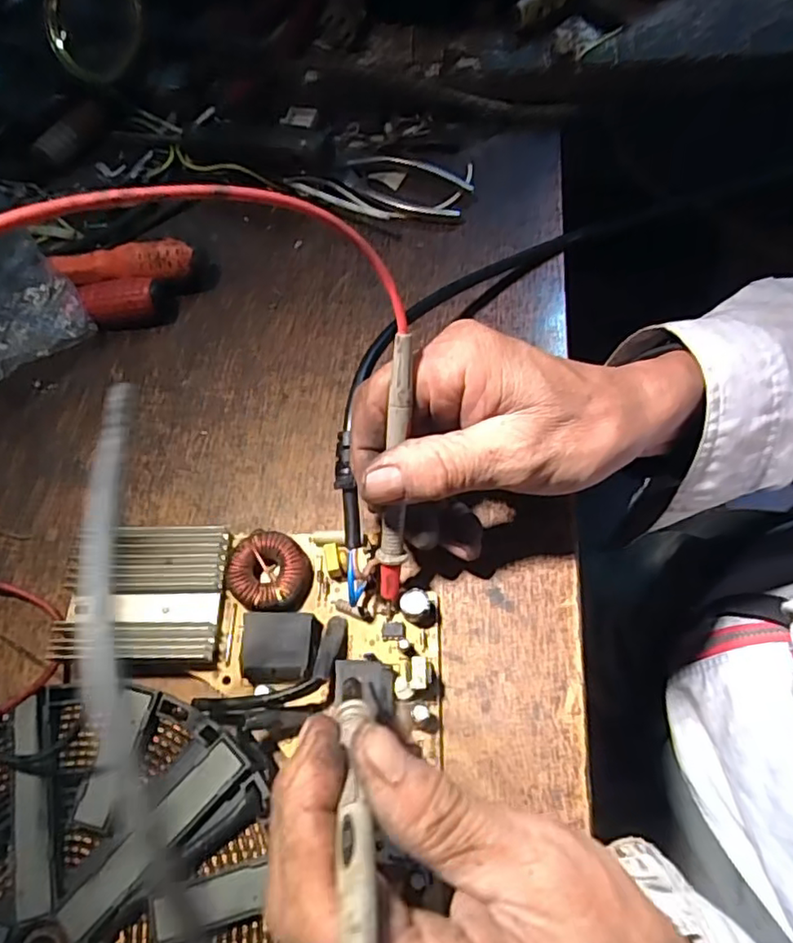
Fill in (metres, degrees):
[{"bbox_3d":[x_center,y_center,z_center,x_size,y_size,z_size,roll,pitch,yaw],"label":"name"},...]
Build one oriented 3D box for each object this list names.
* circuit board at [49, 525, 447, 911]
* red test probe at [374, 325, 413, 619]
[{"bbox_3d":[-0.066,0.065,0.267,0.171,0.025,0.086,4,64,4],"label":"circuit board"},{"bbox_3d":[0.000,0.004,0.245,0.010,0.114,0.006,6,22,5],"label":"red test probe"}]

